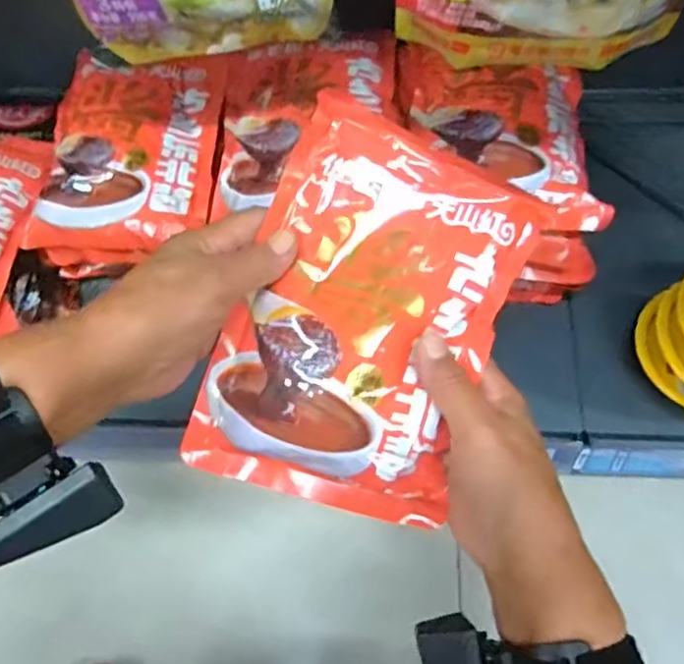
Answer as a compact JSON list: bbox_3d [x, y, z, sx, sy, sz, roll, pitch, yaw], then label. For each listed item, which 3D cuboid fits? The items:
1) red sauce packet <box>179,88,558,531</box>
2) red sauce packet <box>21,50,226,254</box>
[{"bbox_3d":[0.015,-0.006,0.377,0.153,0.027,0.226,21,89,5],"label":"red sauce packet"},{"bbox_3d":[-0.189,-0.169,0.577,0.150,0.025,0.204,4,67,3],"label":"red sauce packet"}]

